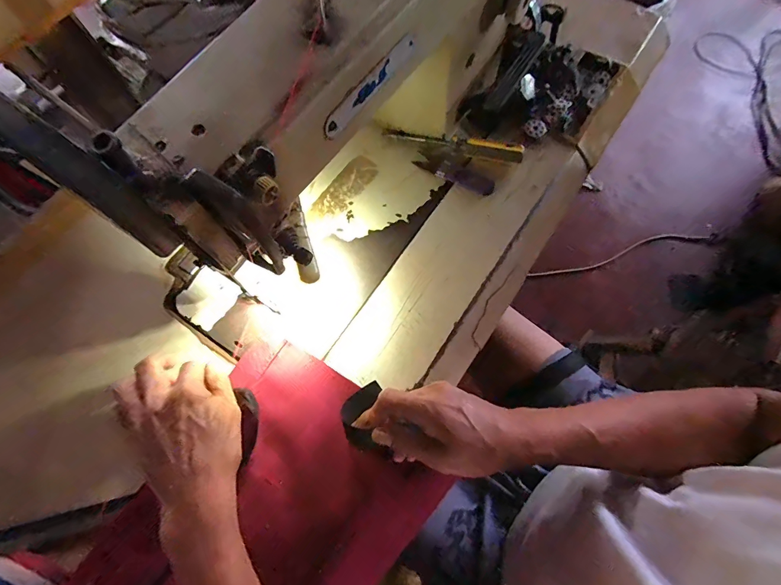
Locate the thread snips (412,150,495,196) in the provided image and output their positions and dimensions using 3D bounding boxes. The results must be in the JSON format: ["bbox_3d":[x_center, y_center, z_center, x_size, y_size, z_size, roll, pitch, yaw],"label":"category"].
[{"bbox_3d":[0.076,-0.142,0.461,0.097,0.013,0.023,29,76,10],"label":"thread snips"}]

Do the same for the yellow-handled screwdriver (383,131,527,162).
[{"bbox_3d":[0.074,-0.176,0.467,0.164,0.018,0.023,12,73,6],"label":"yellow-handled screwdriver"}]

